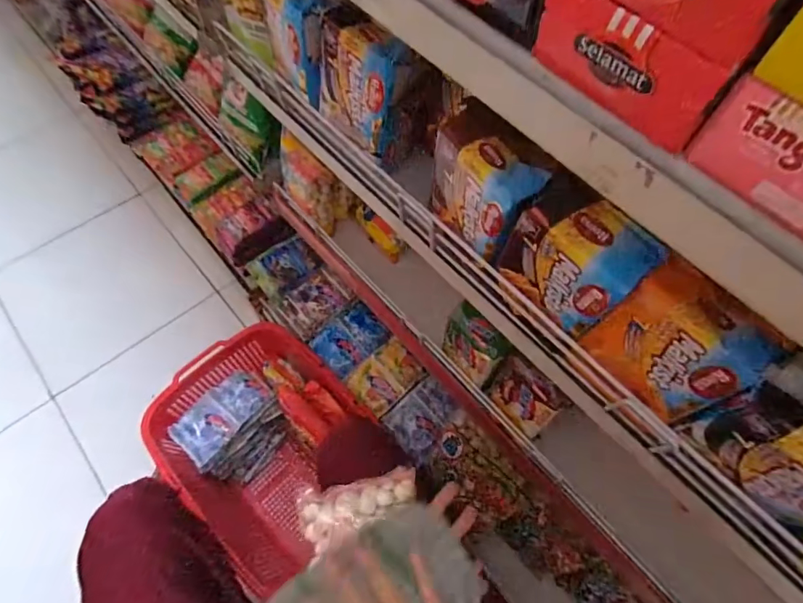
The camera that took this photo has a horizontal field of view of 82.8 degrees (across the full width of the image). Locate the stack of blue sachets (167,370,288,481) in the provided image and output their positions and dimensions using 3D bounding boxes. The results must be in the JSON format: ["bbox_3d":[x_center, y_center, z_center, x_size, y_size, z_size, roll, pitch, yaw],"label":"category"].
[{"bbox_3d":[-0.312,0.238,0.866,0.126,0.148,0.167,37,67,15],"label":"stack of blue sachets"}]

